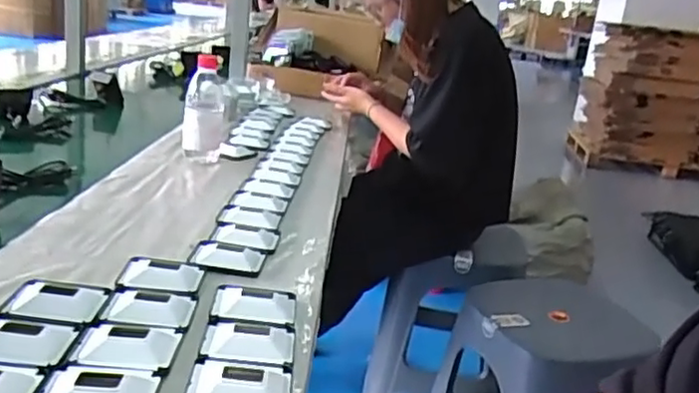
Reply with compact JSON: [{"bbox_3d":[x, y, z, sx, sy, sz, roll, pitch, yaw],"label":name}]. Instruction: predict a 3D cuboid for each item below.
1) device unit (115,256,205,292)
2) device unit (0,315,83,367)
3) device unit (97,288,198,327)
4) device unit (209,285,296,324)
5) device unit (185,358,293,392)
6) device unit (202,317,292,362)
[{"bbox_3d":[-0.186,0.077,0.650,0.077,0.015,0.069,5,18,-6],"label":"device unit"},{"bbox_3d":[-0.260,0.108,0.513,0.077,0.012,0.066,6,18,-5],"label":"device unit"},{"bbox_3d":[-0.180,0.096,0.589,0.078,0.012,0.064,5,18,-7],"label":"device unit"},{"bbox_3d":[-0.090,0.097,0.624,0.077,0.012,0.065,5,18,-7],"label":"device unit"},{"bbox_3d":[-0.084,0.140,0.503,0.078,0.017,0.071,6,18,-4],"label":"device unit"},{"bbox_3d":[-0.087,0.121,0.569,0.077,0.018,0.070,6,18,-4],"label":"device unit"}]

